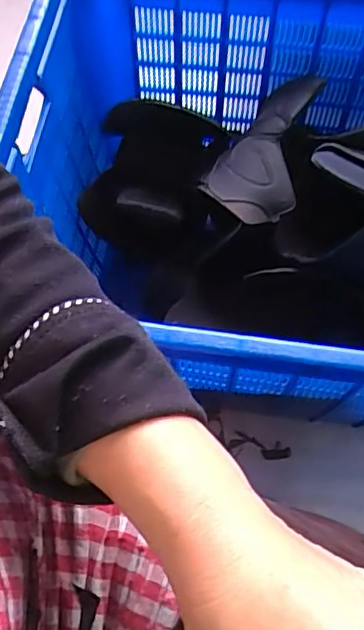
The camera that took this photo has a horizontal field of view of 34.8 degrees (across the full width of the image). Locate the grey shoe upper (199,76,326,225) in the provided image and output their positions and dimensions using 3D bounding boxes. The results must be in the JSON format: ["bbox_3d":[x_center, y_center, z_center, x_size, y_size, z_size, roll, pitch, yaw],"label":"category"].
[{"bbox_3d":[0.106,-0.215,0.727,0.109,0.062,0.206,21,68,10],"label":"grey shoe upper"}]

